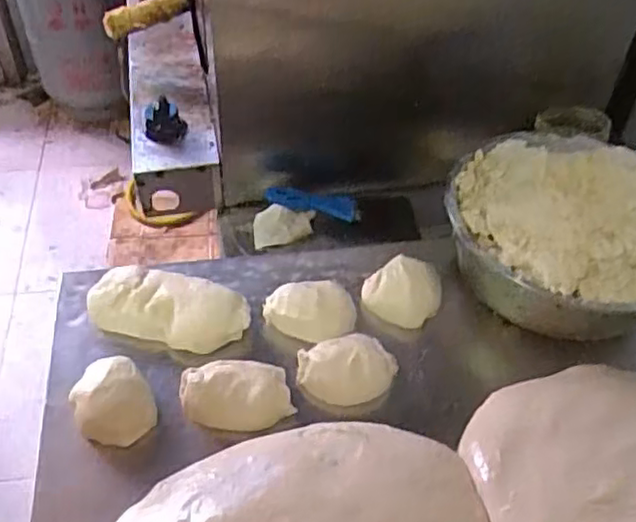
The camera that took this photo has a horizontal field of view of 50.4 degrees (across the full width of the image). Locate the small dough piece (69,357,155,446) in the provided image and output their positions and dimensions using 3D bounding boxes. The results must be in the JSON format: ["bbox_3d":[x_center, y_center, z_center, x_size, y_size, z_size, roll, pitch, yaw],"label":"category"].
[{"bbox_3d":[-0.169,0.113,0.553,0.057,0.030,0.071,-24,52,-25],"label":"small dough piece"}]

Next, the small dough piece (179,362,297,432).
[{"bbox_3d":[-0.069,0.108,0.564,0.091,0.033,0.061,-5,46,-9],"label":"small dough piece"}]

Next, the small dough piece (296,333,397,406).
[{"bbox_3d":[0.025,0.090,0.594,0.084,0.034,0.059,7,46,3],"label":"small dough piece"}]

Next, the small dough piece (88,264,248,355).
[{"bbox_3d":[-0.133,0.040,0.621,0.141,0.034,0.067,10,46,6],"label":"small dough piece"}]

